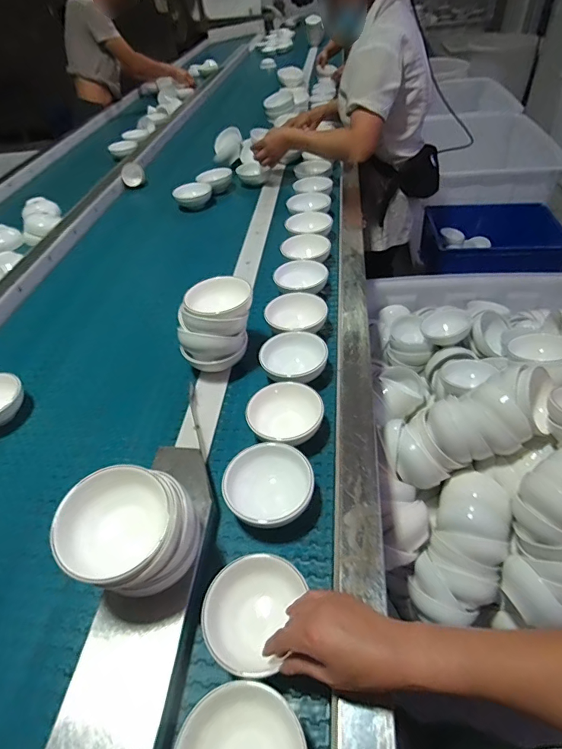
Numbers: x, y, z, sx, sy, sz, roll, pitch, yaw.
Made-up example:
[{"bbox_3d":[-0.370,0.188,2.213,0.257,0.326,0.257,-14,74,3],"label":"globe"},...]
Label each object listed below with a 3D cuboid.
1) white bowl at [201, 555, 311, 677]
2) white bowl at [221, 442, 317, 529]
[{"bbox_3d":[-0.033,0.254,0.458,0.093,0.044,0.106,11,49,18],"label":"white bowl"},{"bbox_3d":[-0.015,0.151,0.574,0.117,0.057,0.096,-13,49,-9],"label":"white bowl"}]

